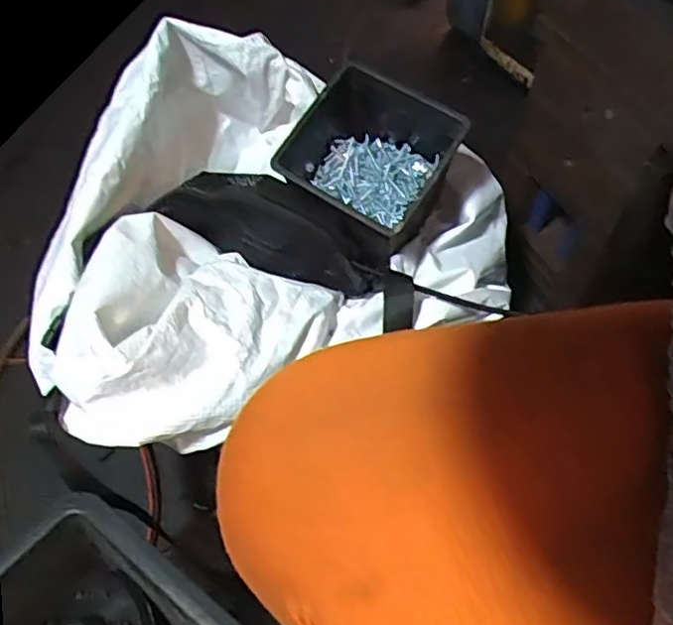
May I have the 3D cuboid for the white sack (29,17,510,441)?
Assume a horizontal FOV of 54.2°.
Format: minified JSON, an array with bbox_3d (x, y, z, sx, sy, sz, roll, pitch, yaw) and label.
[{"bbox_3d":[-0.048,-0.101,0.574,0.451,0.151,0.319,-23,56,-18],"label":"white sack"}]

